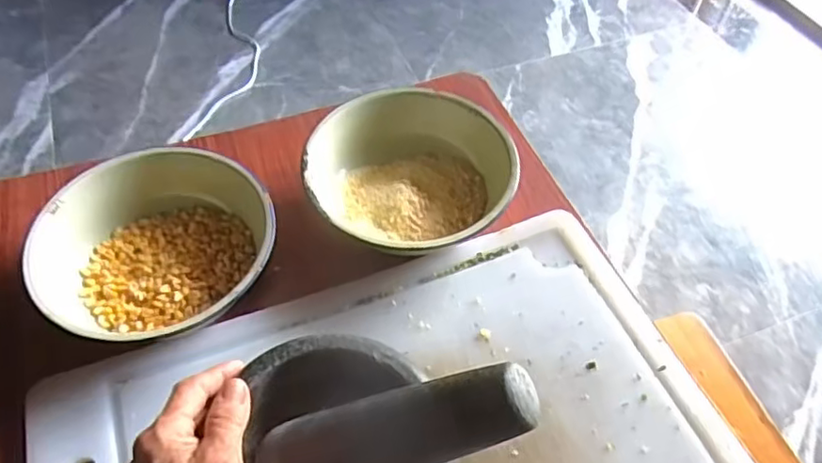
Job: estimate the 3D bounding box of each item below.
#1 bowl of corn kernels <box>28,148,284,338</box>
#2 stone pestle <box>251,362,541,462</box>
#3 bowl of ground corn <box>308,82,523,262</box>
[{"bbox_3d":[-0.207,0.016,0.514,0.183,0.074,0.149,-20,54,-17],"label":"bowl of corn kernels"},{"bbox_3d":[-0.017,0.113,0.335,0.176,0.035,0.043,-27,51,23],"label":"stone pestle"},{"bbox_3d":[0.002,-0.058,0.591,0.182,0.065,0.161,16,52,11],"label":"bowl of ground corn"}]

